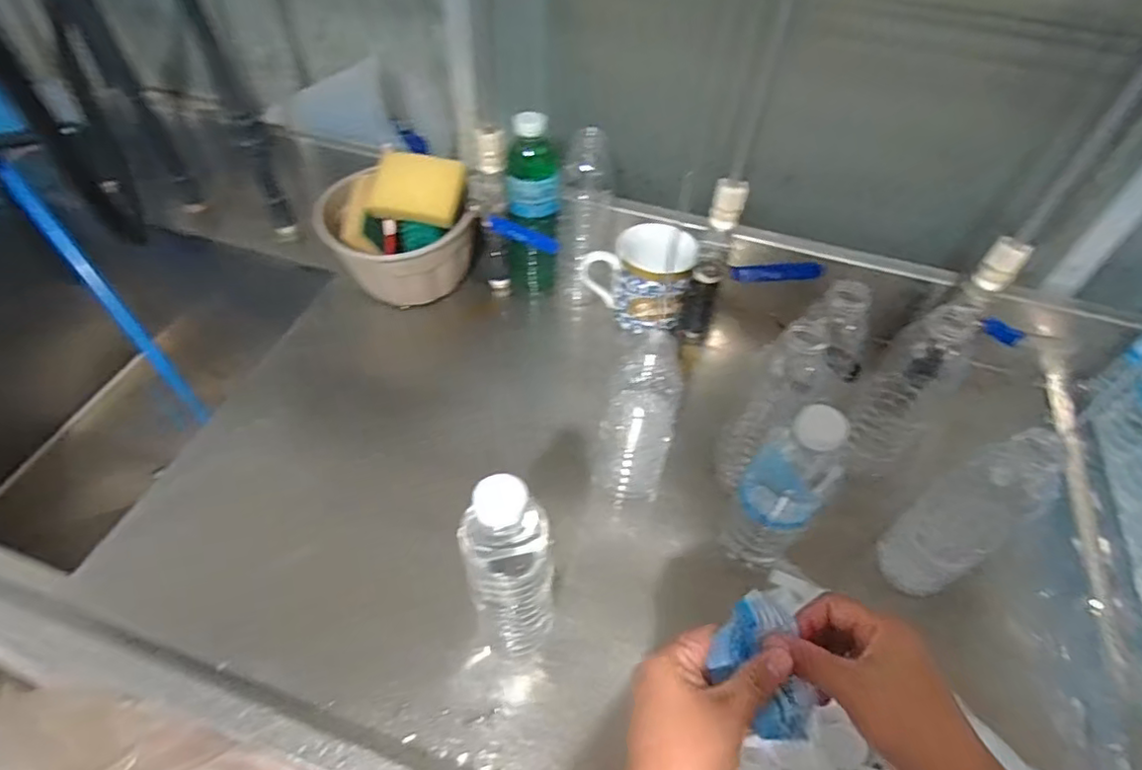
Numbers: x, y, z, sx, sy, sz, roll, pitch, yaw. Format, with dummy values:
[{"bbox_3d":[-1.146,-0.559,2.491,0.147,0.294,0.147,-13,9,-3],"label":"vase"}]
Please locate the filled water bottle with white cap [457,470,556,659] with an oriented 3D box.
[{"bbox_3d":[-0.037,0.135,0.448,0.052,0.218,0.057,2,51,-2],"label":"filled water bottle with white cap"}]

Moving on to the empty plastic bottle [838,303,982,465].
[{"bbox_3d":[0.302,0.007,0.556,0.059,0.179,0.056,37,58,24],"label":"empty plastic bottle"}]

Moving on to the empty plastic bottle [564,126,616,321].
[{"bbox_3d":[0.015,-0.174,0.713,0.060,0.235,0.055,12,51,7],"label":"empty plastic bottle"}]

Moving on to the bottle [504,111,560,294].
[{"bbox_3d":[-0.043,-0.203,0.709,0.058,0.213,0.055,-2,51,-5],"label":"bottle"}]

